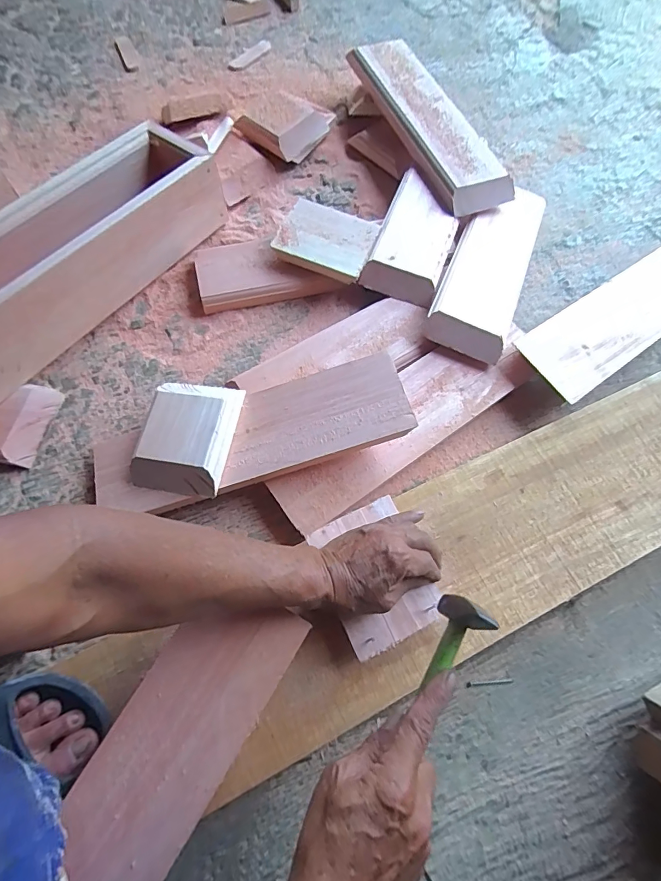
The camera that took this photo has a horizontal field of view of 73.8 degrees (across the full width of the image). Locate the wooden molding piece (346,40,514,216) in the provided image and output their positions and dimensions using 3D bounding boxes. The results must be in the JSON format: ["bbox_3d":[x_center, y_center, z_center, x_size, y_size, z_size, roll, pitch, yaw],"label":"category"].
[{"bbox_3d":[0.159,-0.540,0.743,0.116,0.039,0.407,-21,70,-10],"label":"wooden molding piece"}]

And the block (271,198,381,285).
[{"bbox_3d":[-0.004,-0.306,0.672,0.143,0.027,0.111,23,69,8],"label":"block"}]

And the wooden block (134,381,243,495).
[{"bbox_3d":[-0.171,-0.009,0.525,0.107,0.033,0.136,9,68,2],"label":"wooden block"}]

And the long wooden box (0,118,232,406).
[{"bbox_3d":[-0.351,-0.273,0.627,0.142,0.136,0.517,35,71,12],"label":"long wooden box"}]

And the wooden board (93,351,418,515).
[{"bbox_3d":[-0.100,-0.003,0.533,0.388,0.018,0.117,-16,67,2],"label":"wooden board"}]

